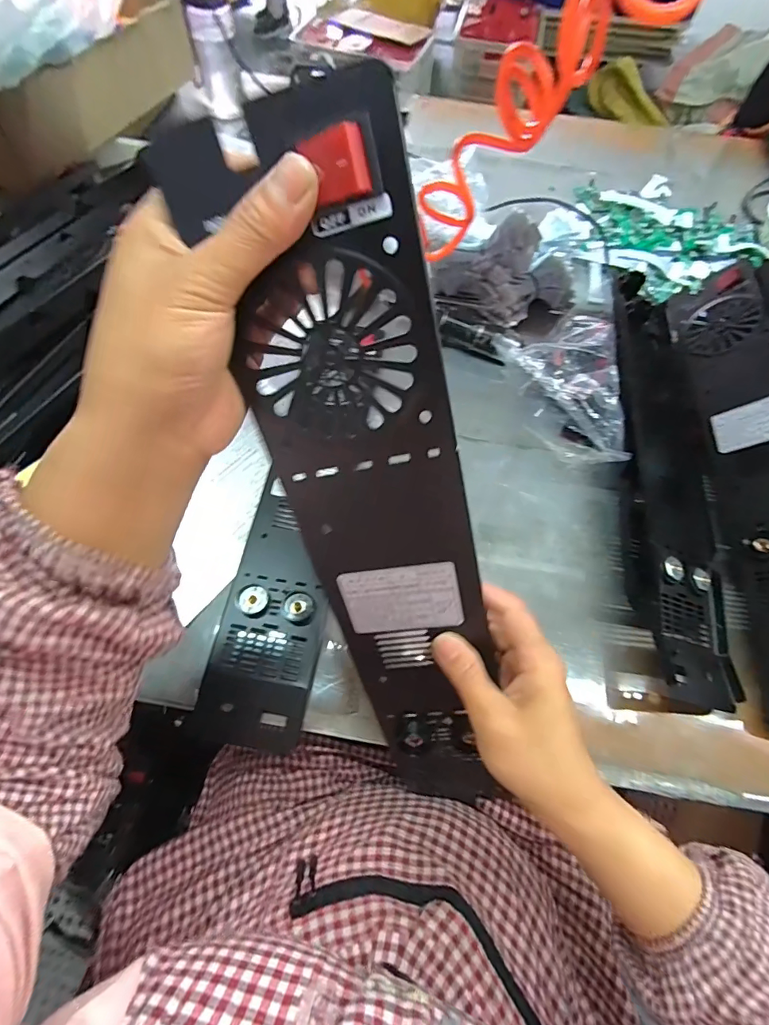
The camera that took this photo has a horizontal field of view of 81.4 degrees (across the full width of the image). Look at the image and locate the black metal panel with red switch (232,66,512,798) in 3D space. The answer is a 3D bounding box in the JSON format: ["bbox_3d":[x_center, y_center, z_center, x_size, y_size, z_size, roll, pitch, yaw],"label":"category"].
[{"bbox_3d":[0.009,0.032,0.274,0.093,0.429,0.033,-10,31,11],"label":"black metal panel with red switch"}]

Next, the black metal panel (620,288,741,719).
[{"bbox_3d":[0.326,-0.074,0.525,0.108,0.070,0.544,9,63,2],"label":"black metal panel"}]

